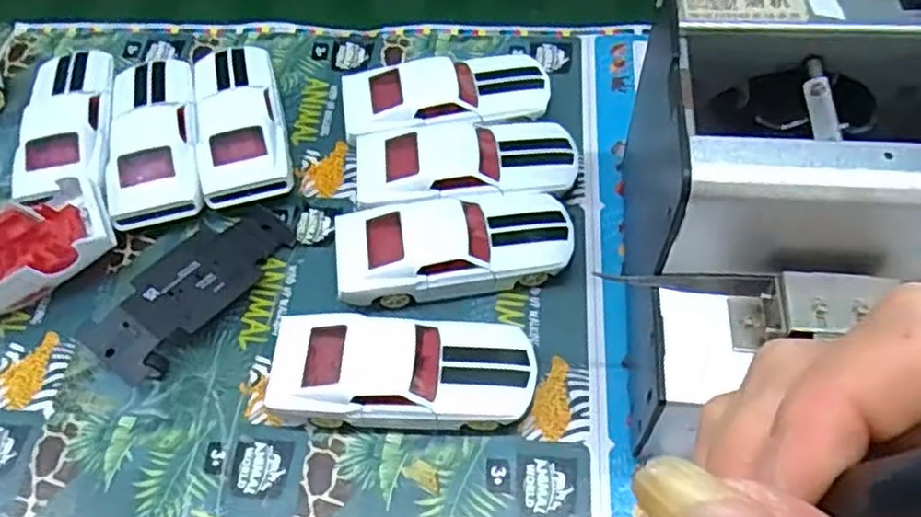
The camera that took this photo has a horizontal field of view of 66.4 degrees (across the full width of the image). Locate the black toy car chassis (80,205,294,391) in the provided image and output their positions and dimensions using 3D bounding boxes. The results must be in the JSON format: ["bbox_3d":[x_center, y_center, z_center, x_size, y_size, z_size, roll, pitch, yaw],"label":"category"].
[{"bbox_3d":[-0.148,0.014,0.392,0.049,0.025,0.120,32,66,21],"label":"black toy car chassis"}]

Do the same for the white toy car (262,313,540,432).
[{"bbox_3d":[-0.028,0.058,0.352,0.127,0.035,0.053,0,59,4],"label":"white toy car"}]

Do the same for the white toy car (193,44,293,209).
[{"bbox_3d":[-0.139,-0.087,0.449,0.049,0.032,0.131,-14,59,-5],"label":"white toy car"}]

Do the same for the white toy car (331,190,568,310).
[{"bbox_3d":[-0.003,-0.006,0.390,0.129,0.036,0.054,-7,58,-1],"label":"white toy car"}]

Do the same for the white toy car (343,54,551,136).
[{"bbox_3d":[-0.009,-0.101,0.447,0.130,0.036,0.060,-9,59,-2],"label":"white toy car"}]

